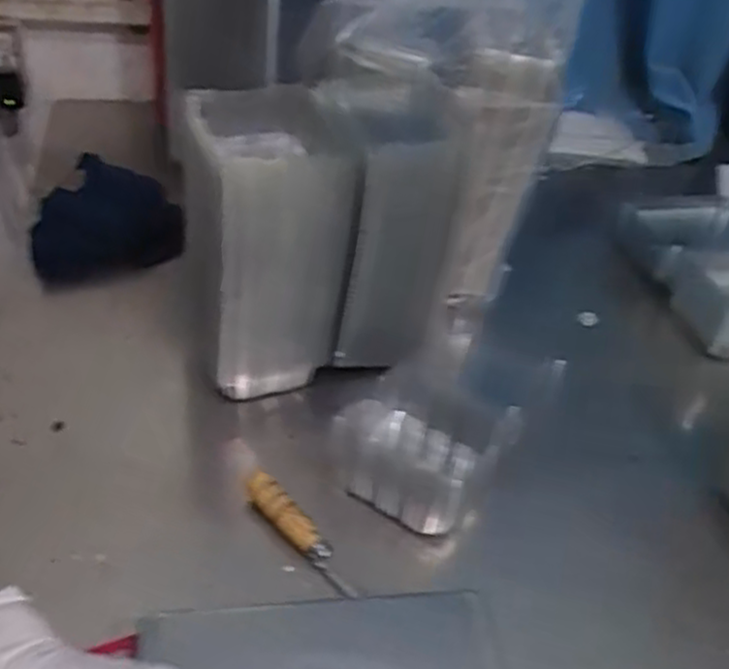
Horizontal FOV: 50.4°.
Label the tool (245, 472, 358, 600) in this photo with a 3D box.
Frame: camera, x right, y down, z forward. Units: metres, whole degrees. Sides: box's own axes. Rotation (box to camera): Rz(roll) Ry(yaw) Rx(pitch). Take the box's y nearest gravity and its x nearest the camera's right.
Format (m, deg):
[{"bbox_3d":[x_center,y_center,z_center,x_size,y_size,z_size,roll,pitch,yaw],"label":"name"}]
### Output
[{"bbox_3d":[-0.056,0.163,0.643,0.023,0.030,0.137,-26,50,-33],"label":"tool"}]

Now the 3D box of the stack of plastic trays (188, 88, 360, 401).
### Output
[{"bbox_3d":[-0.095,-0.078,0.737,0.121,0.261,0.171,-8,43,-18],"label":"stack of plastic trays"}]

